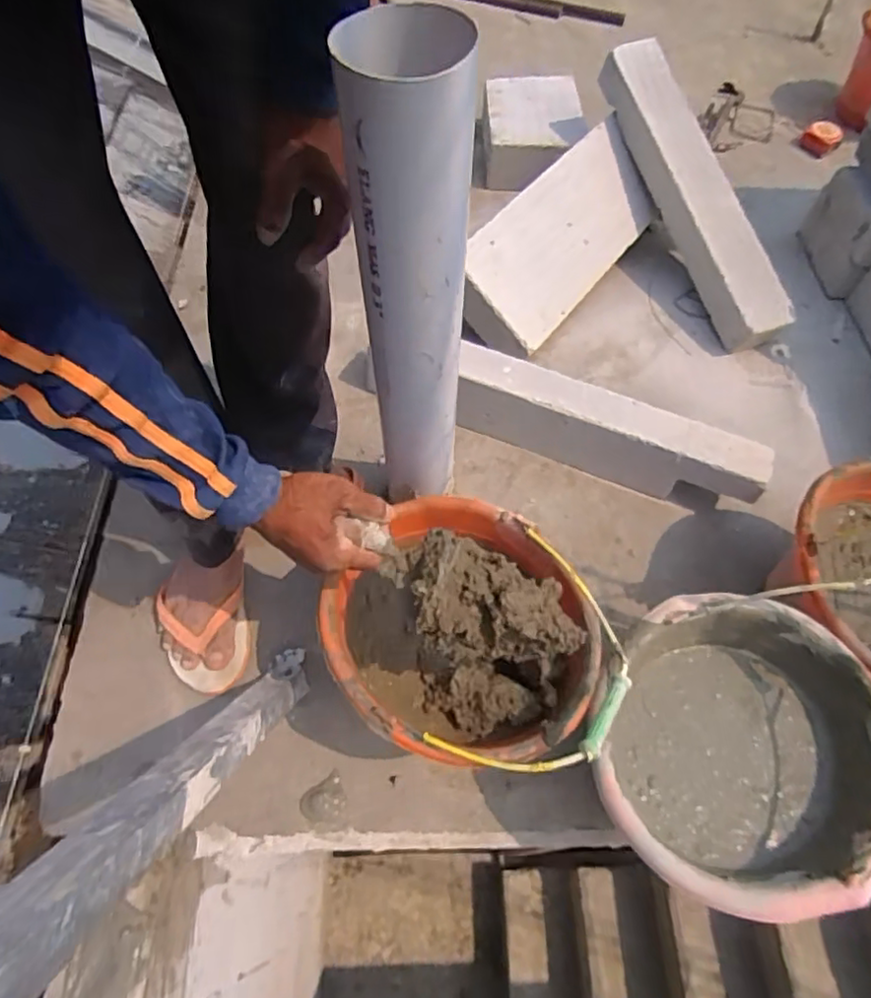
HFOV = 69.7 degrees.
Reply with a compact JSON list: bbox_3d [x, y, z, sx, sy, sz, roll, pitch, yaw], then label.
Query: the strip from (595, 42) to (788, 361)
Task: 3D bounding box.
[{"bbox_3d":[0.457,-0.553,1.135,0.091,0.101,0.600,-16,78,-12],"label":"strip"}]

